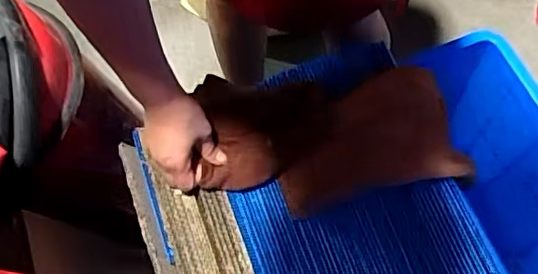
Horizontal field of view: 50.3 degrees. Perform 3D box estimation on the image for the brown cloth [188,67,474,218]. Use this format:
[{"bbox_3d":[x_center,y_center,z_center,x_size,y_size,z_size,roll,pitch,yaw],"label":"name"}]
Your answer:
[{"bbox_3d":[0.079,-0.001,0.689,0.303,0.066,0.170,-8,62,-3],"label":"brown cloth"}]

